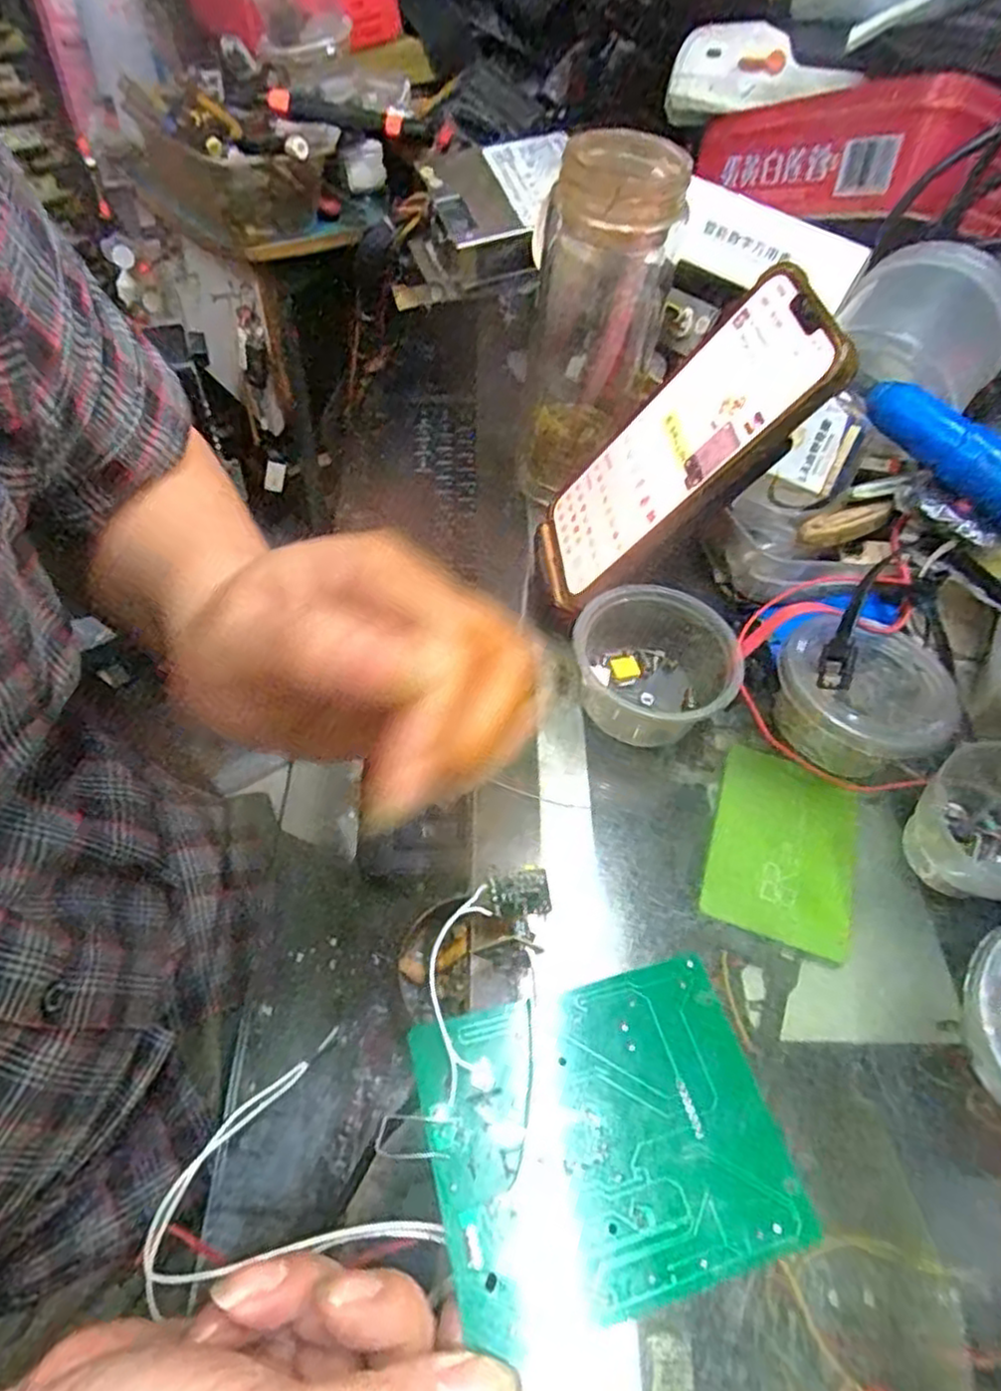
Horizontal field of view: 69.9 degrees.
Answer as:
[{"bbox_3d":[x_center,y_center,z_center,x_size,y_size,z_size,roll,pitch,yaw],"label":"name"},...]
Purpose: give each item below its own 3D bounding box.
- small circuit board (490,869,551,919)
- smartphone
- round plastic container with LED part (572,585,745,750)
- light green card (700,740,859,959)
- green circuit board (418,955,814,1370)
[{"bbox_3d":[0.007,0.075,0.270,0.022,0.021,0.004,-7,24,6],"label":"small circuit board"},{"bbox_3d":[0.080,-0.109,0.338,0.013,0.169,0.087,17,52,-33],"label":"smartphone"},{"bbox_3d":[0.072,-0.012,0.349,0.075,0.048,0.074,3,55,-4],"label":"round plastic container with LED part"},{"bbox_3d":[0.141,0.074,0.358,0.067,0.011,0.102,19,55,8],"label":"light green card"},{"bbox_3d":[0.035,0.145,0.235,0.111,0.007,0.093,-9,56,-12],"label":"green circuit board"}]

